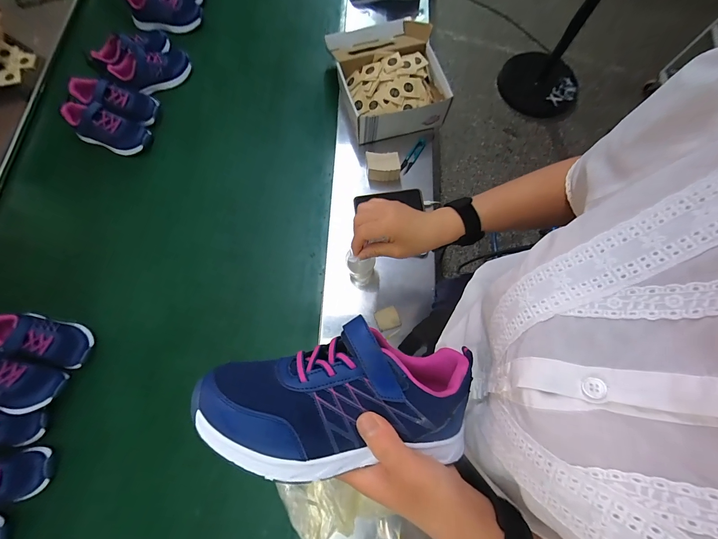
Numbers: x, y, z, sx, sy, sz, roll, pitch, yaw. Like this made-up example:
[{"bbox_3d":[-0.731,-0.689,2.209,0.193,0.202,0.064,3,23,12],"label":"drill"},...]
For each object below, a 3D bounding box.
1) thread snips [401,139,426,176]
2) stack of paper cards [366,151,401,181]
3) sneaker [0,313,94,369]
[{"bbox_3d":[0.132,-0.276,0.753,0.023,0.018,0.100,32,74,9],"label":"thread snips"},{"bbox_3d":[0.055,-0.240,0.714,0.075,0.047,0.047,4,72,0],"label":"stack of paper cards"},{"bbox_3d":[-0.626,0.128,0.598,0.180,0.086,0.076,17,72,5],"label":"sneaker"}]

